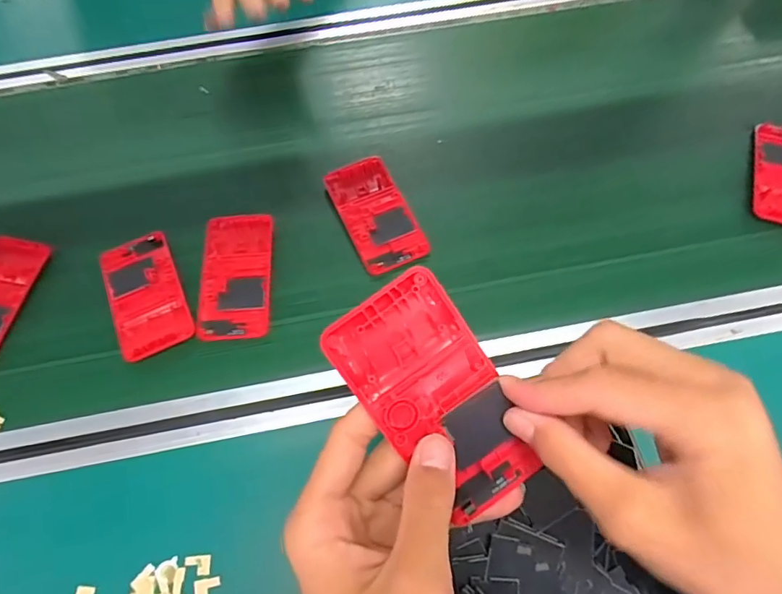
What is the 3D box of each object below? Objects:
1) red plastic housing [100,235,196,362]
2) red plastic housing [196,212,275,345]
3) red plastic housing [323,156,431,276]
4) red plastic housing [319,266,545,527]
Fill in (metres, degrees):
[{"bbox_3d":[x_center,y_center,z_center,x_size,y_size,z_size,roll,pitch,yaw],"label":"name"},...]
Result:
[{"bbox_3d":[-0.220,-0.005,0.445,0.060,0.007,0.122,-24,66,-9],"label":"red plastic housing"},{"bbox_3d":[-0.140,-0.020,0.454,0.062,0.008,0.123,-4,65,0],"label":"red plastic housing"},{"bbox_3d":[-0.015,-0.081,0.477,0.062,0.009,0.123,-23,66,-8],"label":"red plastic housing"},{"bbox_3d":[0.024,0.049,0.239,0.060,0.012,0.119,-35,100,-4],"label":"red plastic housing"}]

